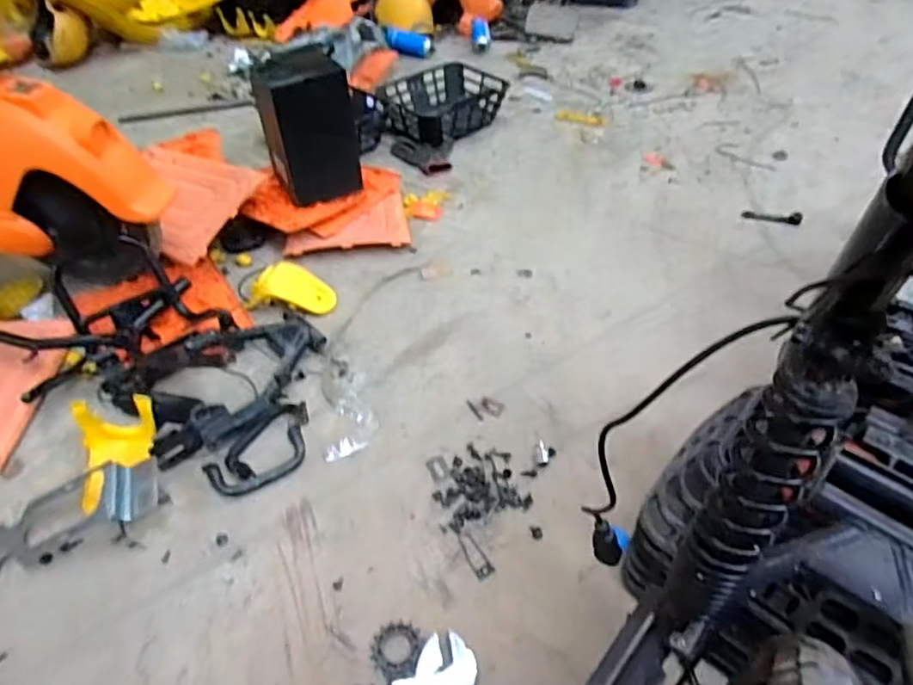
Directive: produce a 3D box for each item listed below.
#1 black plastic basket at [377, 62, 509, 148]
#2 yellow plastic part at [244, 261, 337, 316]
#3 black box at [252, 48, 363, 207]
[{"bbox_3d":[-0.039,-0.667,1.688,0.343,0.082,0.266,-30,53,-25],"label":"black plastic basket"},{"bbox_3d":[-0.319,-0.105,1.167,0.161,0.053,0.094,5,47,5],"label":"yellow plastic part"},{"bbox_3d":[-0.311,-0.454,1.285,0.169,0.260,0.136,-27,50,-24],"label":"black box"}]

